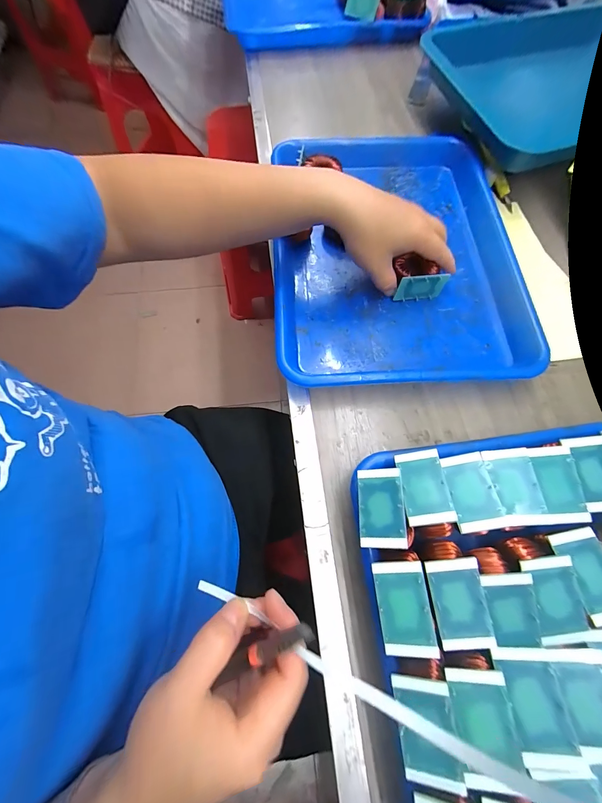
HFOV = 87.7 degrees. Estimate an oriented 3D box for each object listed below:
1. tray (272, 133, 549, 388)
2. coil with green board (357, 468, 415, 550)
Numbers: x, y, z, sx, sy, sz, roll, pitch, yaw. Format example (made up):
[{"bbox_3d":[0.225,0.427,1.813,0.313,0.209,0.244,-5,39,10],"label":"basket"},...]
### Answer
[{"bbox_3d":[0.100,-0.165,0.341,0.253,0.033,0.324,-2,70,-1],"label":"tray"},{"bbox_3d":[0.056,0.073,0.216,0.030,0.017,0.050,-11,62,25],"label":"coil with green board"}]

